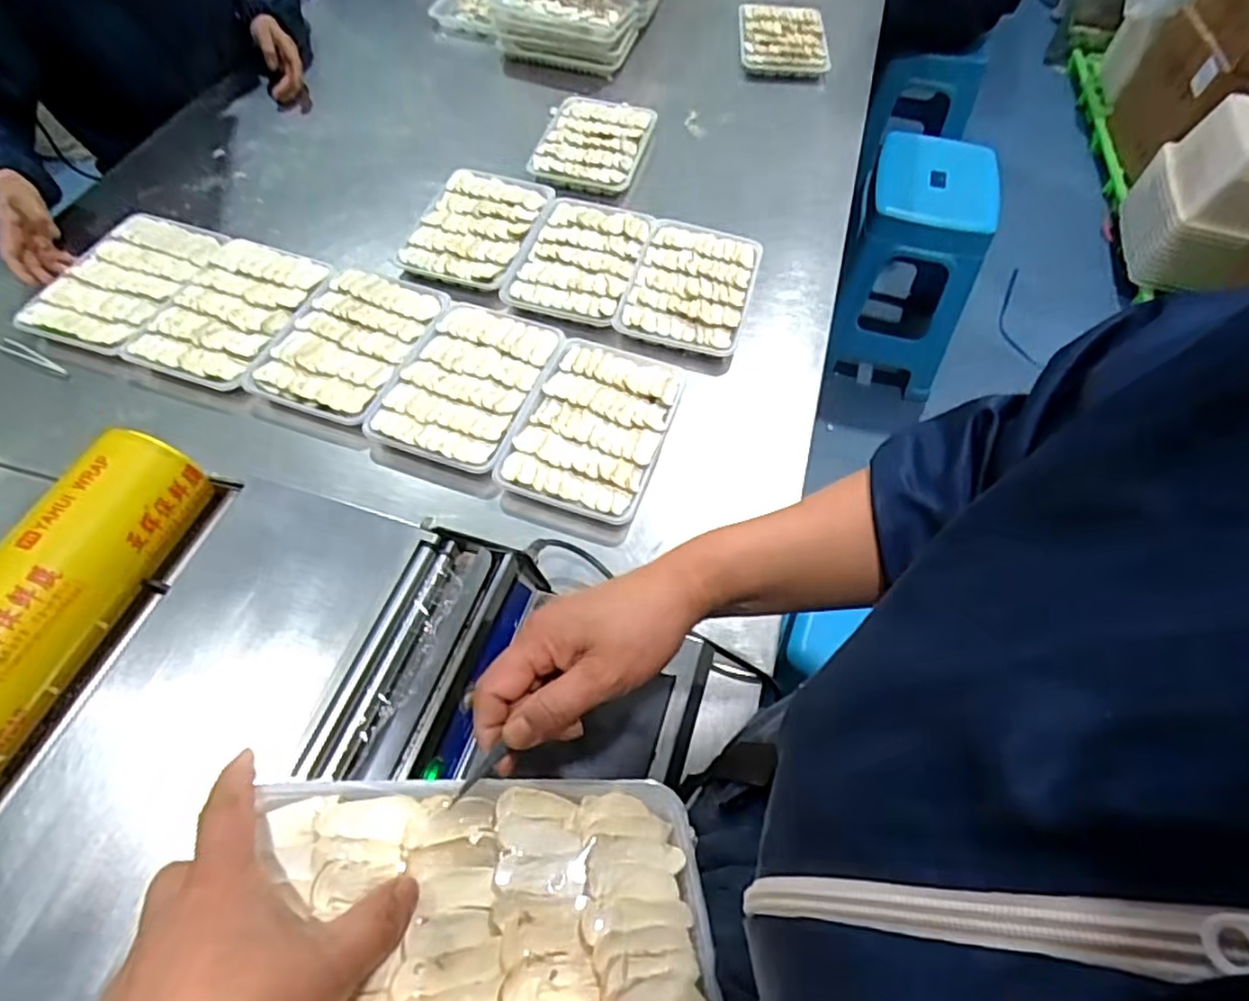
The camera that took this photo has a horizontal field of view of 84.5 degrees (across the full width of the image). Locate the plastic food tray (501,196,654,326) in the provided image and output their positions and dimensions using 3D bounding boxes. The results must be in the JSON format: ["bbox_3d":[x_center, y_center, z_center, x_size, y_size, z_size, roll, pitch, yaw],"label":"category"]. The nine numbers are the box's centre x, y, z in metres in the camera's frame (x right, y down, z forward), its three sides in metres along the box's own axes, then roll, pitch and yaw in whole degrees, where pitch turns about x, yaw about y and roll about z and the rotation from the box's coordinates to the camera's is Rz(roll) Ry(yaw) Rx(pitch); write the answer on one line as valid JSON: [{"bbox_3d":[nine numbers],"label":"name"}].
[{"bbox_3d":[-0.059,-0.325,0.929,0.154,0.031,0.235,12,58,6],"label":"plastic food tray"}]

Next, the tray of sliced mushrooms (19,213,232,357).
[{"bbox_3d":[-0.634,-0.279,0.886,0.157,0.030,0.227,18,59,10],"label":"tray of sliced mushrooms"}]

